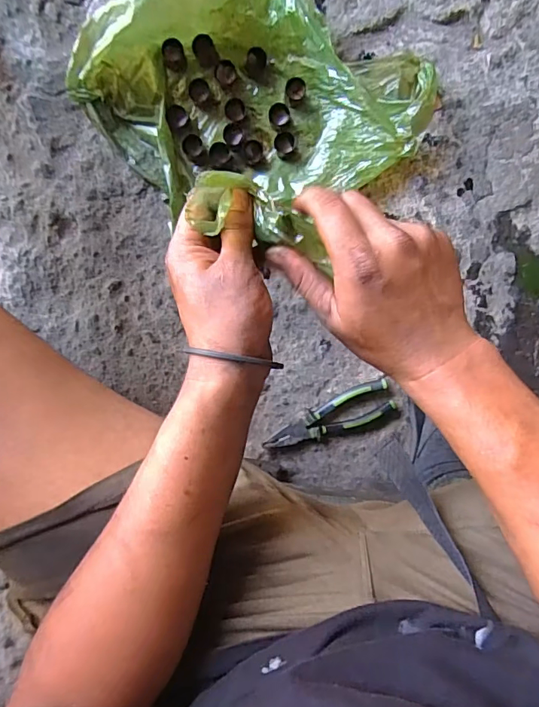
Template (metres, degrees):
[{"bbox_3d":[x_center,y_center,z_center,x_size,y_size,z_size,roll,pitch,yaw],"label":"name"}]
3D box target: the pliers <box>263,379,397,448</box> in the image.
[{"bbox_3d":[0.082,0.092,0.658,0.185,0.025,0.055,-25,97,2],"label":"pliers"}]

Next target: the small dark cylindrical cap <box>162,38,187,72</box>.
[{"bbox_3d":[-0.121,-0.378,0.595,0.026,0.025,0.027,0,97,-1],"label":"small dark cylindrical cap"}]

